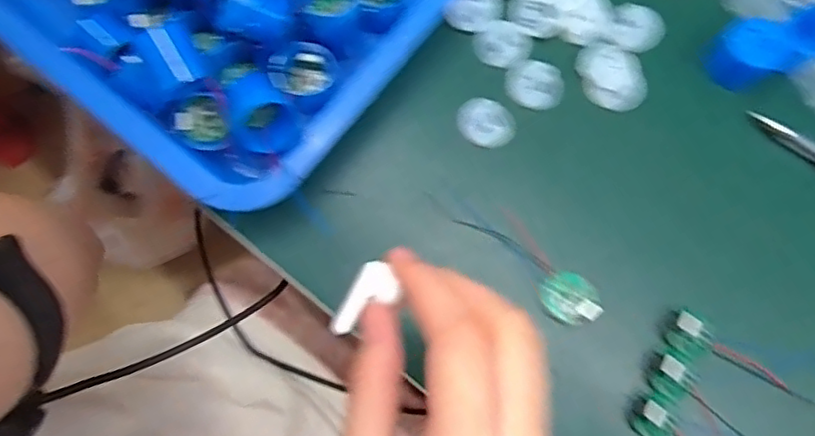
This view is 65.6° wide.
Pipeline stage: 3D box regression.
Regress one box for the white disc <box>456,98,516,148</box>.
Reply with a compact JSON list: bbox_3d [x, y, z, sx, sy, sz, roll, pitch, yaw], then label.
[{"bbox_3d":[0.045,-0.053,0.355,0.032,0.009,0.025,0,79,1],"label":"white disc"}]

